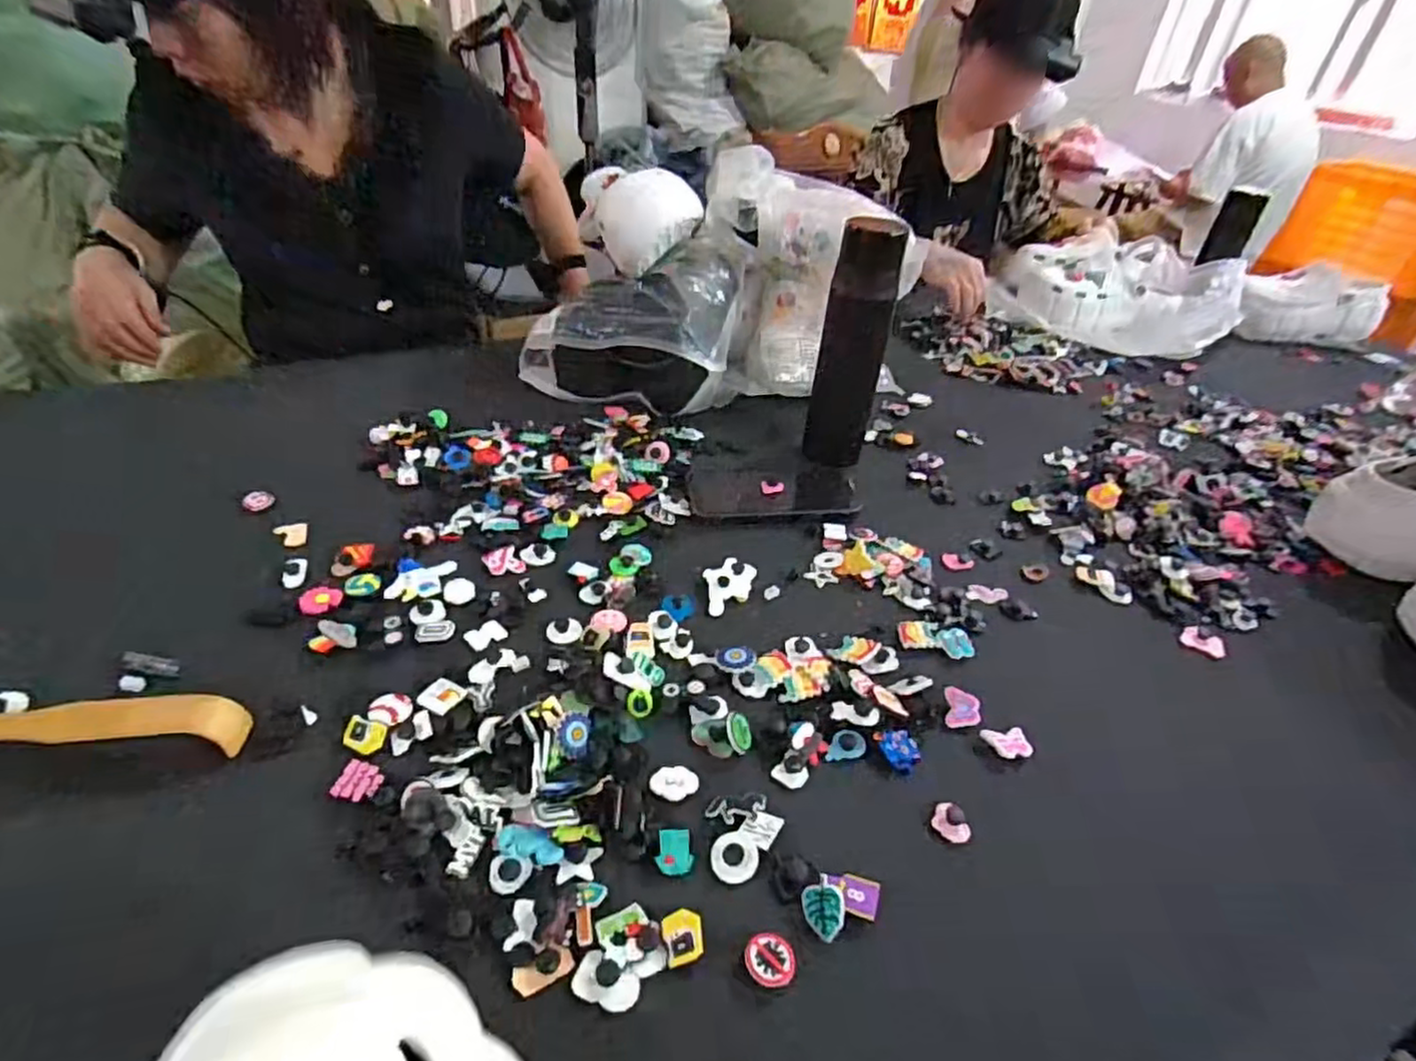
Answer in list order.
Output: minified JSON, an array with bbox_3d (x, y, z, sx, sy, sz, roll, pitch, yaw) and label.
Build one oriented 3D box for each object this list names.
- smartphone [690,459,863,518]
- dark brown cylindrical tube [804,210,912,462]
[{"bbox_3d":[0.067,-0.044,0.699,0.171,0.016,0.094,-1,37,-9],"label":"smartphone"},{"bbox_3d":[0.142,-0.176,0.689,0.063,0.241,0.054,12,37,10],"label":"dark brown cylindrical tube"}]

